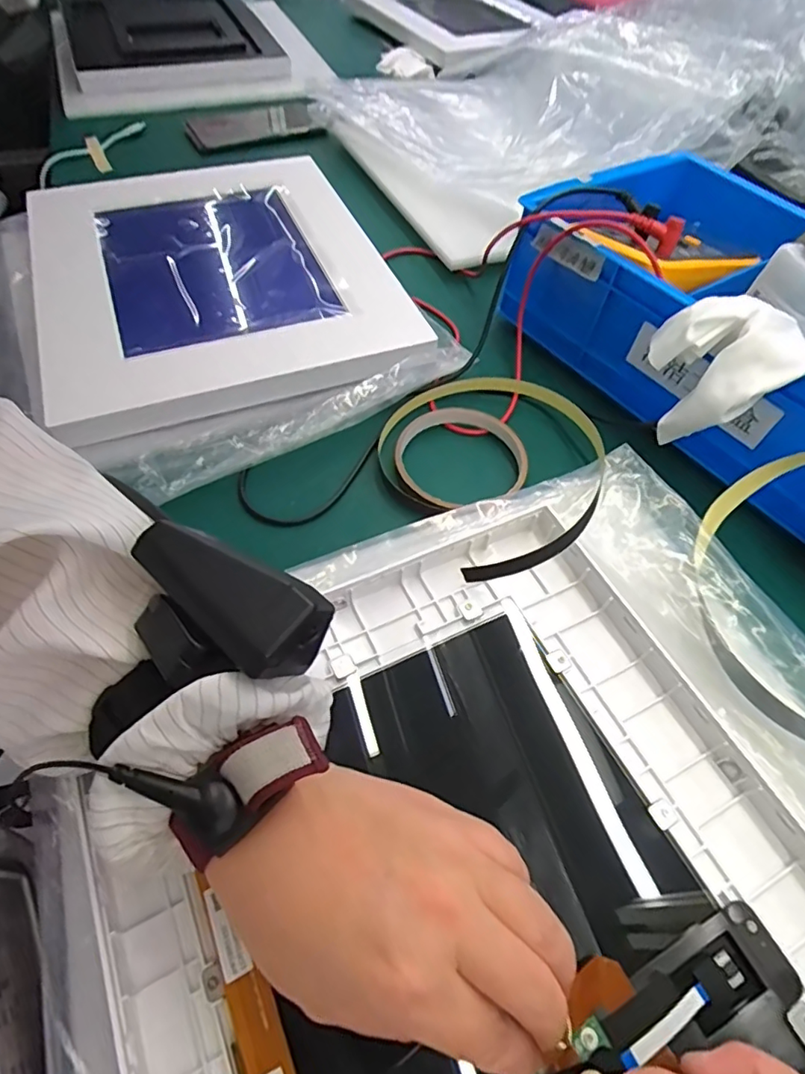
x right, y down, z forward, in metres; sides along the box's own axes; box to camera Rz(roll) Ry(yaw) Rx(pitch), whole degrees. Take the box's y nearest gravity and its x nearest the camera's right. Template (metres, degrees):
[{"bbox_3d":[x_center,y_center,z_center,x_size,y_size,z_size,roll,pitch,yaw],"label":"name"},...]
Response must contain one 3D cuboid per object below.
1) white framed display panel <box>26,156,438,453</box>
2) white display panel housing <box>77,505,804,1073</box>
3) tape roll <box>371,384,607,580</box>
[{"bbox_3d":[-0.146,-0.209,0.443,0.264,0.029,0.308,-18,58,-14],"label":"white framed display panel"},{"bbox_3d":[0.034,0.140,0.209,0.255,0.022,0.303,-21,59,-16],"label":"white display panel housing"},{"bbox_3d":[0.062,-0.049,0.349,0.129,0.035,0.156,-23,59,-17],"label":"tape roll"}]

